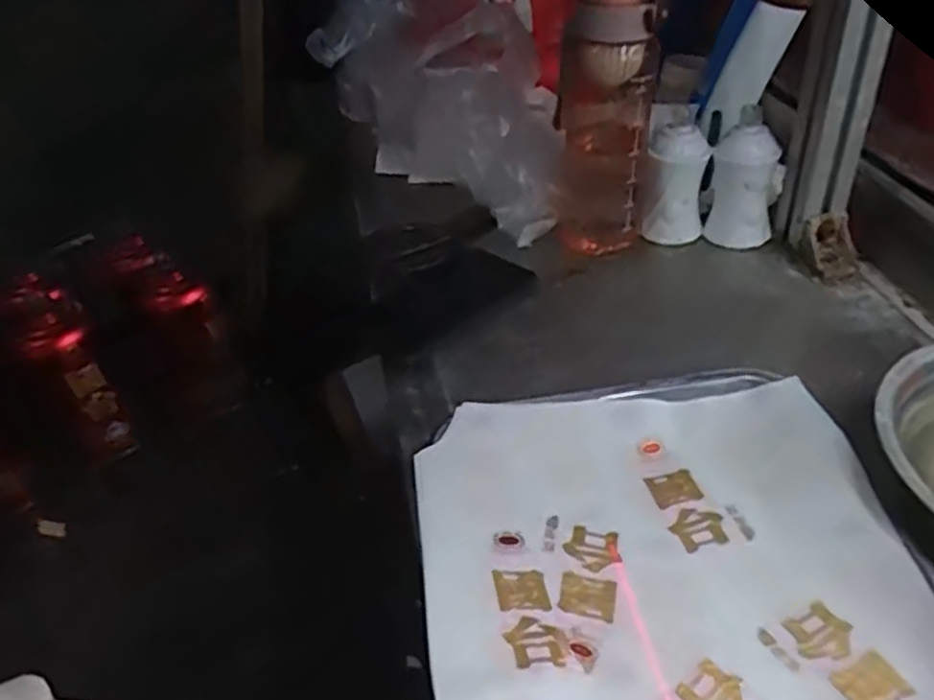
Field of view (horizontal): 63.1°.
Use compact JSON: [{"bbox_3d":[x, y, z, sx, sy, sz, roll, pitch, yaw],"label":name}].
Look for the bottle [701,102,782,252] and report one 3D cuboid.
[{"bbox_3d":[0.246,-0.145,0.679,0.049,0.111,0.048,-14,41,-10],"label":"bottle"}]

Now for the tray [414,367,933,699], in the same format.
[{"bbox_3d":[0.114,0.138,0.402,0.262,0.043,0.344,-8,40,-3],"label":"tray"}]

